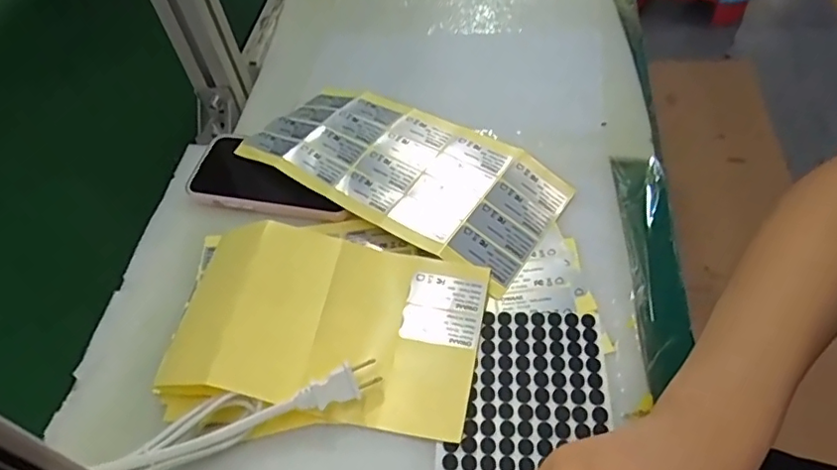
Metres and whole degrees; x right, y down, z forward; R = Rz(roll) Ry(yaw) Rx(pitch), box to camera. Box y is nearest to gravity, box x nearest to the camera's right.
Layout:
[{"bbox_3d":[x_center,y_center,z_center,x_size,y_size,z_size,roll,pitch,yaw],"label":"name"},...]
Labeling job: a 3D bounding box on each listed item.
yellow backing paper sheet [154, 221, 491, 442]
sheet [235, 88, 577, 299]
[{"bbox_3d":[-0.057,0.059,0.399,0.192,0.041,0.124,4,53,7],"label":"yellow backing paper sheet"},{"bbox_3d":[-0.018,-0.058,0.495,0.268,0.020,0.120,23,58,28],"label":"sheet"}]

